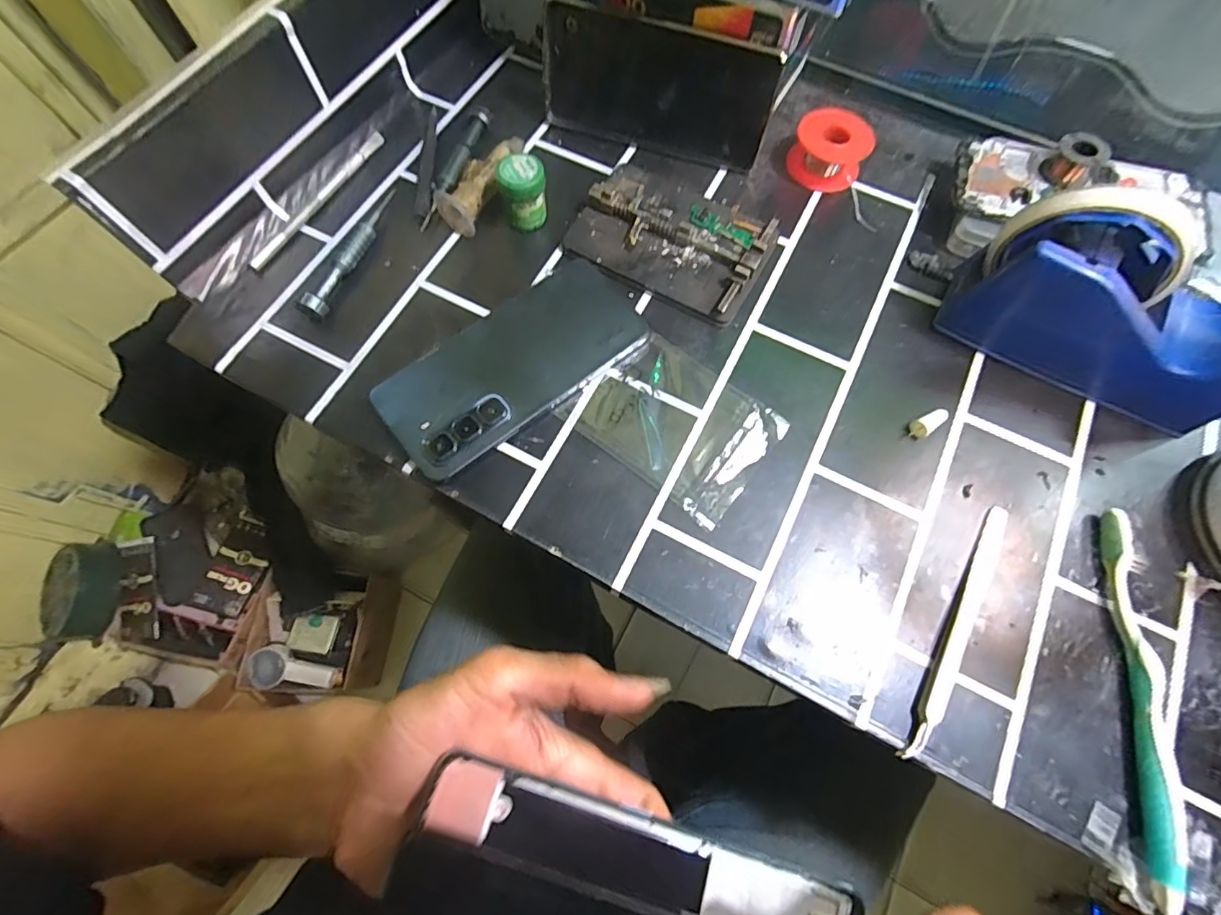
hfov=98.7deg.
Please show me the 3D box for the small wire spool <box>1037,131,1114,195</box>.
[{"bbox_3d":[0.311,-0.198,0.350,0.029,0.024,0.027,22,71,7],"label":"small wire spool"}]

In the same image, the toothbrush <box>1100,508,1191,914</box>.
[{"bbox_3d":[0.270,0.118,0.264,0.015,0.019,0.183,9,70,3],"label":"toothbrush"}]

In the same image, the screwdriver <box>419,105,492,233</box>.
[{"bbox_3d":[-0.111,-0.215,0.382,0.014,0.009,0.119,15,70,5],"label":"screwdriver"}]

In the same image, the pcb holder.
[{"bbox_3d":[0.043,-0.154,0.359,0.128,0.015,0.093,26,71,9],"label":"pcb holder"}]

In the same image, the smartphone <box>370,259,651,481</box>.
[{"bbox_3d":[-0.060,-0.059,0.327,0.166,0.014,0.079,-38,74,-14],"label":"smartphone"}]

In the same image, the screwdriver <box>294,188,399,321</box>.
[{"bbox_3d":[-0.174,-0.142,0.352,0.017,0.018,0.115,18,70,6],"label":"screwdriver"}]

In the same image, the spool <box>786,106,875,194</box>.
[{"bbox_3d":[0.160,-0.224,0.384,0.052,0.027,0.052,0,69,-1],"label":"spool"}]

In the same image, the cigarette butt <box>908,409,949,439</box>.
[{"bbox_3d":[0.194,-0.020,0.319,0.026,0.010,0.011,-28,72,-11],"label":"cigarette butt"}]

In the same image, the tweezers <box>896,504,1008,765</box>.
[{"bbox_3d":[0.188,0.090,0.279,0.012,0.008,0.146,31,72,10],"label":"tweezers"}]

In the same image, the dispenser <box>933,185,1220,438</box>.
[{"bbox_3d":[0.289,-0.084,0.295,0.156,0.093,0.056,24,71,8],"label":"dispenser"}]

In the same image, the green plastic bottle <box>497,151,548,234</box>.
[{"bbox_3d":[-0.058,-0.180,0.356,0.028,0.039,0.025,-13,70,-6],"label":"green plastic bottle"}]

